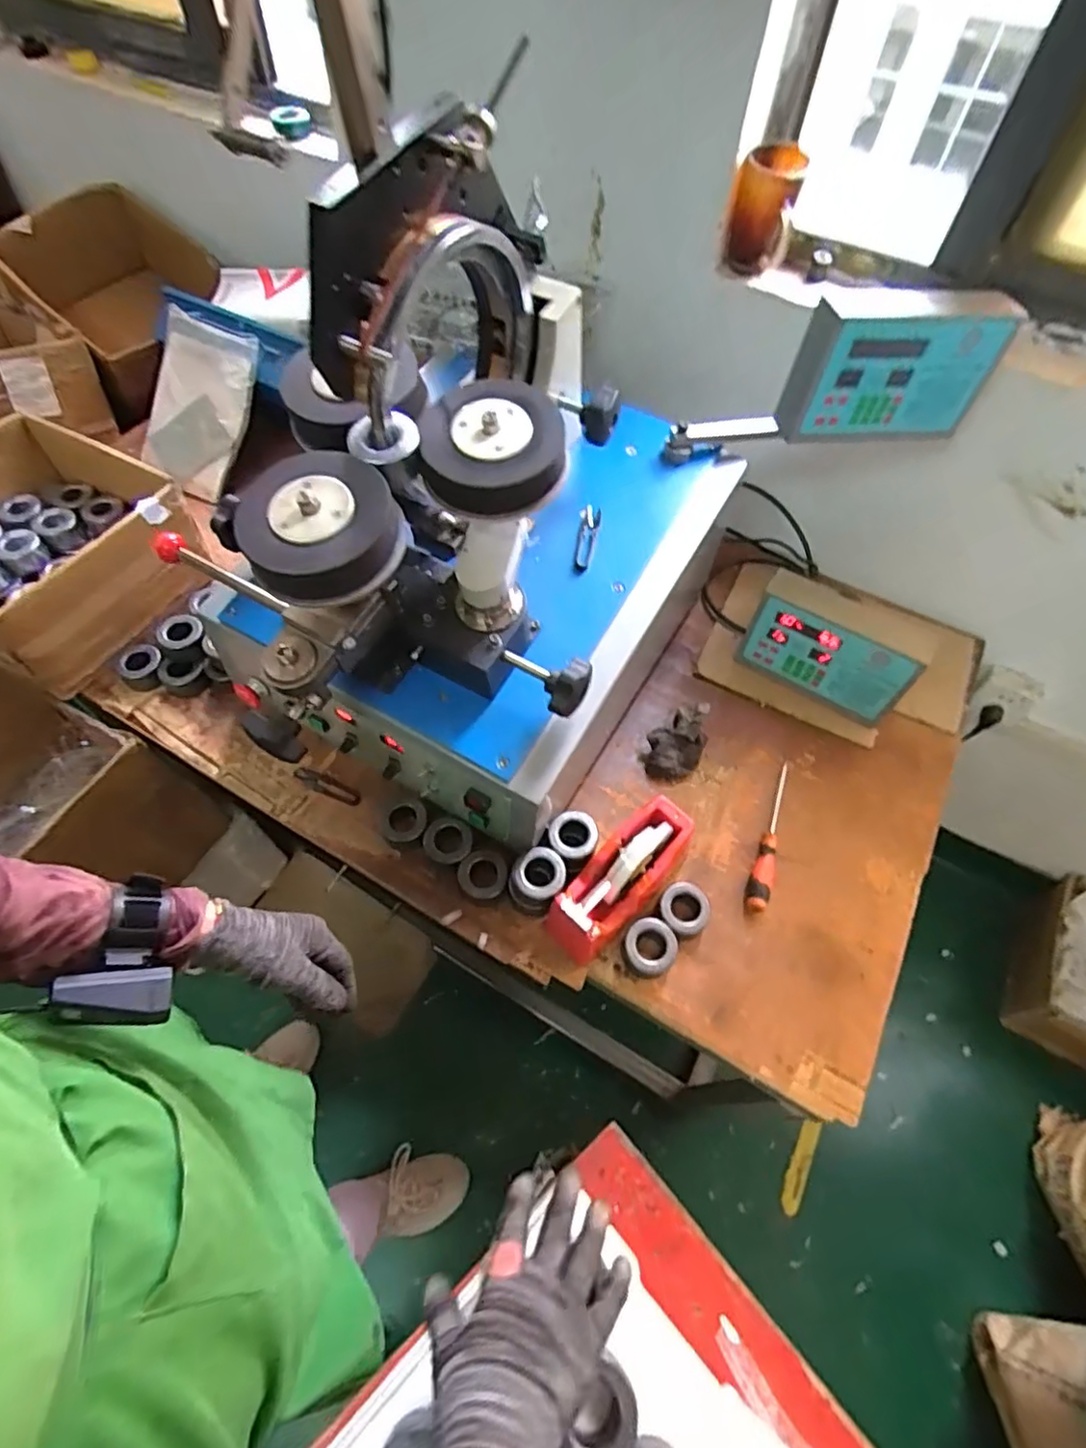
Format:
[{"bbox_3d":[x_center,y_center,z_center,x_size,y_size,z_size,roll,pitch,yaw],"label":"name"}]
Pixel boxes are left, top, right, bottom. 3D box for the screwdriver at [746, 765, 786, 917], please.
[{"bbox_3d":[0.303,0.144,0.846,0.026,0.024,0.223,21,60,10],"label":"screwdriver"}]

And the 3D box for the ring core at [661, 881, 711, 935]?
[{"bbox_3d":[0.171,0.229,0.785,0.060,0.037,0.059,1,59,-1],"label":"ring core"}]

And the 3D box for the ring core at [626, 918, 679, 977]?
[{"bbox_3d":[0.128,0.265,0.758,0.061,0.035,0.061,1,59,-1],"label":"ring core"}]

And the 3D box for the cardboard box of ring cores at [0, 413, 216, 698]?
[{"bbox_3d":[-0.742,-0.263,0.946,0.355,0.154,0.342,29,62,15],"label":"cardboard box of ring cores"}]

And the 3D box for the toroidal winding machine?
[{"bbox_3d":[-0.081,-0.231,0.714,0.433,0.499,0.622,29,62,15],"label":"toroidal winding machine"}]

